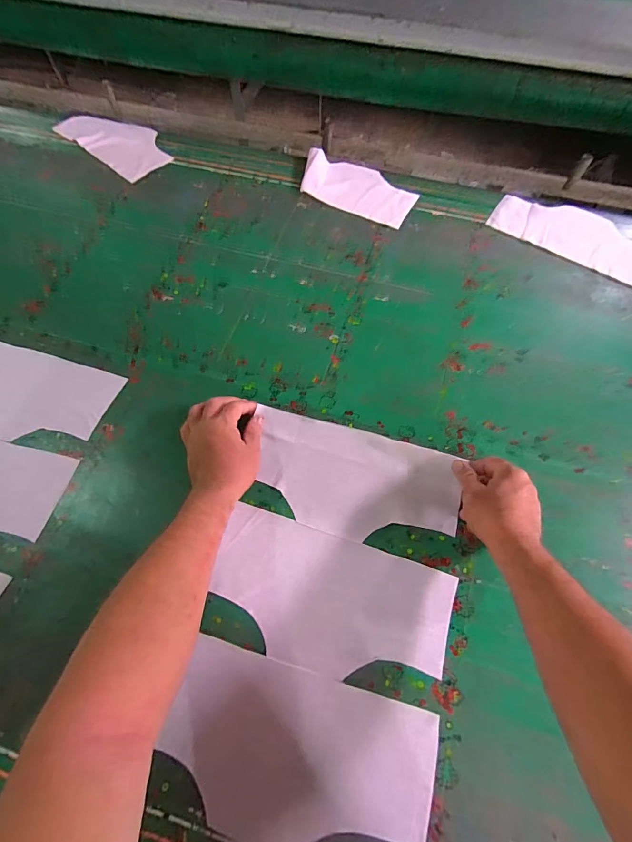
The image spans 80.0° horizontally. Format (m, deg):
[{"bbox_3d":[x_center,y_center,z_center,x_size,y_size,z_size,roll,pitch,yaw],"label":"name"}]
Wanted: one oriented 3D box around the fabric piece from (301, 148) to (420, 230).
[{"bbox_3d":[0.083,-0.484,0.774,0.245,0.022,0.132,26,65,12],"label":"fabric piece"}]

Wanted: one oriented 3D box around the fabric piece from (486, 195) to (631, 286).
[{"bbox_3d":[0.509,-0.369,0.734,0.310,0.004,0.161,32,66,14],"label":"fabric piece"}]

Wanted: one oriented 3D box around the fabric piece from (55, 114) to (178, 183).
[{"bbox_3d":[-0.447,-0.636,0.850,0.293,0.008,0.153,38,68,17],"label":"fabric piece"}]

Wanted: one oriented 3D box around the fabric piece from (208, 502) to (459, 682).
[{"bbox_3d":[0.015,0.213,0.450,0.282,0.007,0.145,17,64,8],"label":"fabric piece"}]

